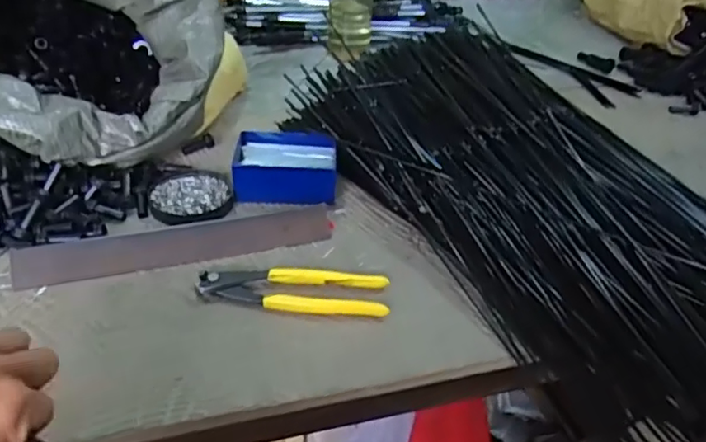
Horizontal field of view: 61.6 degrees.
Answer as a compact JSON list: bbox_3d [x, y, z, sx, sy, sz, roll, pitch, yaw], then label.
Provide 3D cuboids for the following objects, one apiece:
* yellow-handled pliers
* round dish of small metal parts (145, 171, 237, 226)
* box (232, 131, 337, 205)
[{"bbox_3d":[-0.051,0.059,0.514,0.160,0.012,0.052,4,38,0],"label":"yellow-handled pliers"},{"bbox_3d":[-0.172,-0.027,0.625,0.082,0.015,0.081,2,38,-2],"label":"round dish of small metal parts"},{"bbox_3d":[-0.074,-0.062,0.661,0.112,0.039,0.090,2,38,-1],"label":"box"}]

